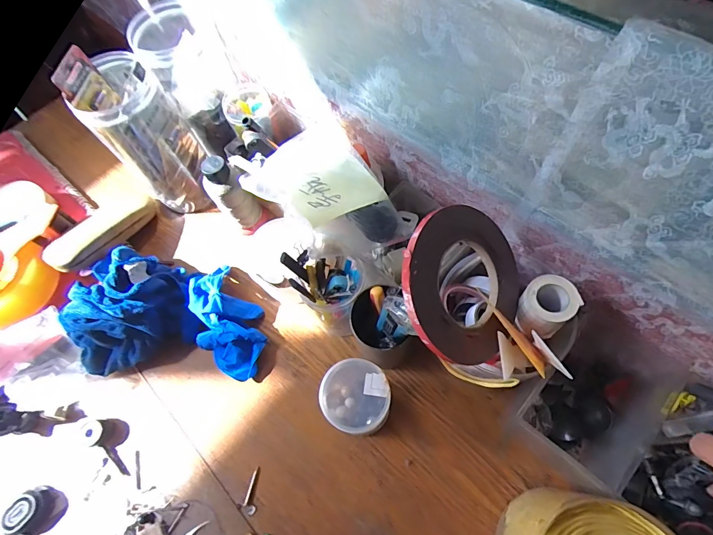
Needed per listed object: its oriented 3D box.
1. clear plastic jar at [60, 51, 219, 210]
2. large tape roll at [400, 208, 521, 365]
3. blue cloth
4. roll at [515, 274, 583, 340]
[{"bbox_3d":[-0.277,-0.169,0.529,0.094,0.205,0.099,27,68,15],"label":"clear plastic jar"},{"bbox_3d":[0.097,0.015,0.338,0.134,0.012,0.130,28,72,-28],"label":"large tape roll"},{"bbox_3d":[-0.241,0.050,0.480,0.245,0.070,0.155,2,64,4],"label":"blue cloth"},{"bbox_3d":[0.176,0.038,0.364,0.044,0.049,0.044,-1,64,2],"label":"roll"}]

